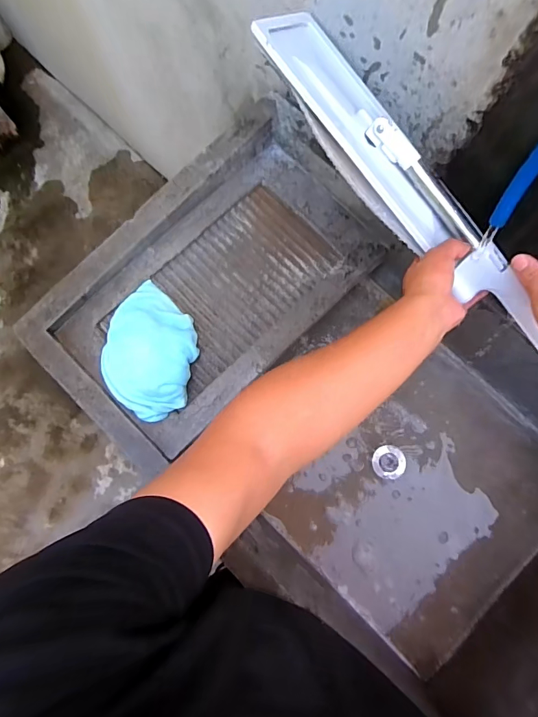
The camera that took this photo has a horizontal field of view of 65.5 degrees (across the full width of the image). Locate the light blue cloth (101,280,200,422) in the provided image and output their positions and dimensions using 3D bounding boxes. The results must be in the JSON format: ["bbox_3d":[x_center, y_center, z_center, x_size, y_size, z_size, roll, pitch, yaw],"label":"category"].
[{"bbox_3d":[-0.170,-0.016,0.598,0.131,0.042,0.197,7,81,2],"label":"light blue cloth"}]

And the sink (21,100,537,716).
[{"bbox_3d":[0.122,0.071,0.666,0.840,0.224,0.528,41,83,7],"label":"sink"}]

